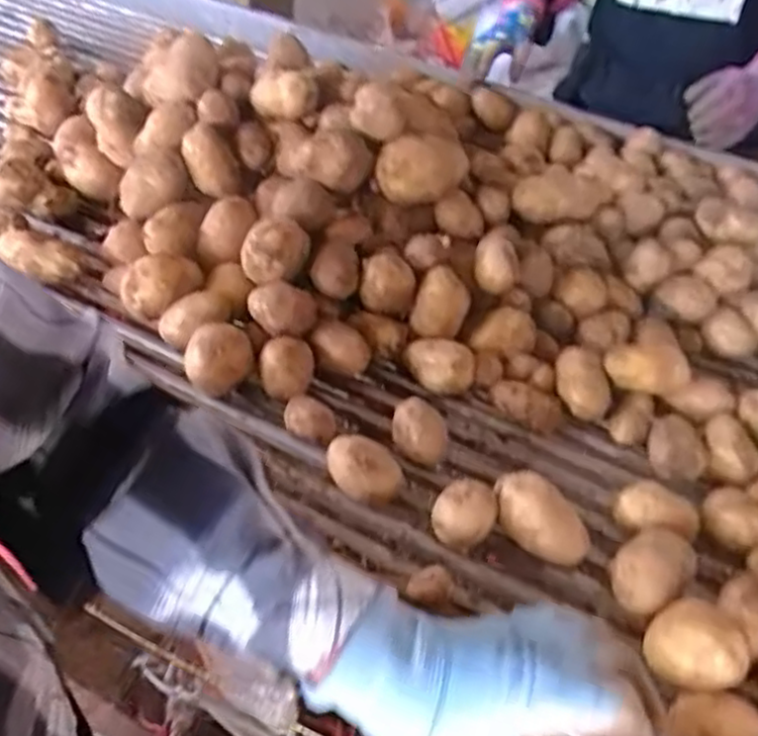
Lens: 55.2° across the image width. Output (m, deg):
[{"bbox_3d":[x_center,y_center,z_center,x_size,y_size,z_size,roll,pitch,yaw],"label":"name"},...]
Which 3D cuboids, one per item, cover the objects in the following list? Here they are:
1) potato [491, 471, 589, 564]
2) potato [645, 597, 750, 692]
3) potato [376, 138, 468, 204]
[{"bbox_3d":[0.130,0.123,0.583,0.079,0.058,0.051,26,46,24],"label":"potato"},{"bbox_3d":[0.210,0.179,0.480,0.056,0.036,0.054,16,42,13],"label":"potato"},{"bbox_3d":[0.049,-0.225,0.838,0.097,0.083,0.072,9,41,6],"label":"potato"}]

